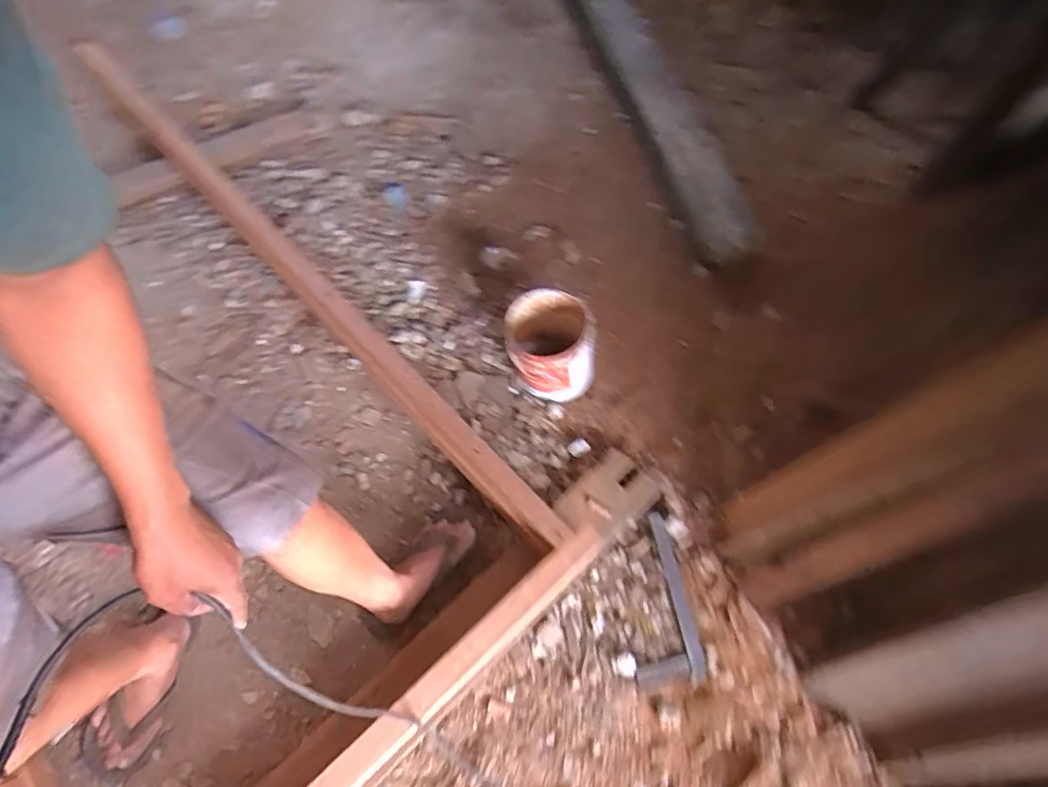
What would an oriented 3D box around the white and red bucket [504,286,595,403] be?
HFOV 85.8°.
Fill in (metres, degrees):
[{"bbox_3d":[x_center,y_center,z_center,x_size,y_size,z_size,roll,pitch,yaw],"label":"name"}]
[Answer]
[{"bbox_3d":[0.051,-0.103,1.266,0.176,0.211,0.184,2,58,-3],"label":"white and red bucket"}]

